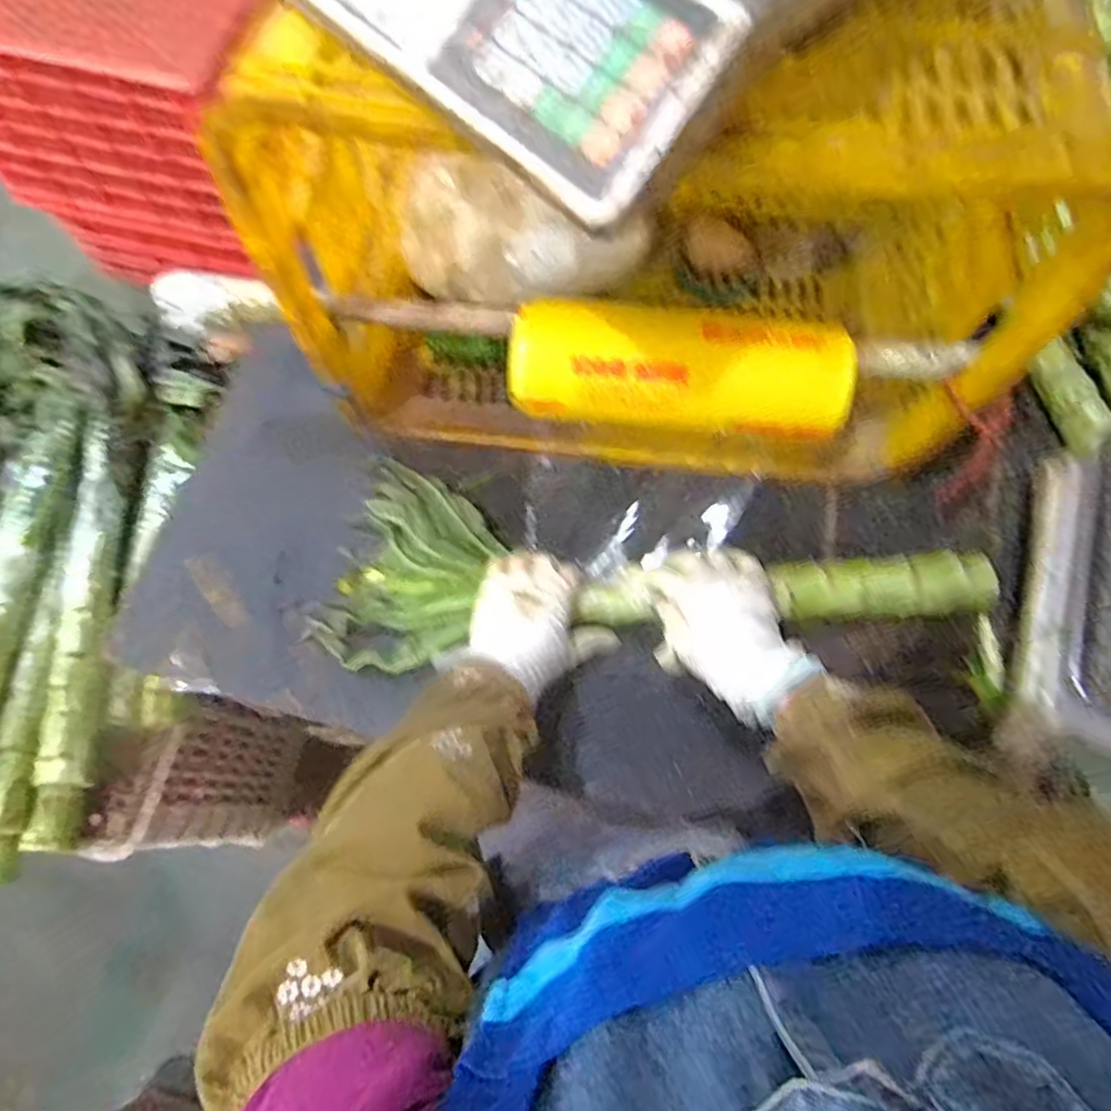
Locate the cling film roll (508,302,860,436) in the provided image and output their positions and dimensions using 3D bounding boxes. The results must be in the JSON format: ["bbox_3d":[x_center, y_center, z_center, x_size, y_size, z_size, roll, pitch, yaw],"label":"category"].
[{"bbox_3d":[0.104,-0.154,0.572,0.276,0.062,0.071,3,71,1],"label":"cling film roll"}]

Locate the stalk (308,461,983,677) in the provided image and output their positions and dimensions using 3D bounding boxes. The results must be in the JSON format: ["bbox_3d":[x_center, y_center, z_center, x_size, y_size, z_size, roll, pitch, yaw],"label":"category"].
[{"bbox_3d":[0.084,0.001,0.620,0.580,0.053,0.179,-1,71,1],"label":"stalk"}]

